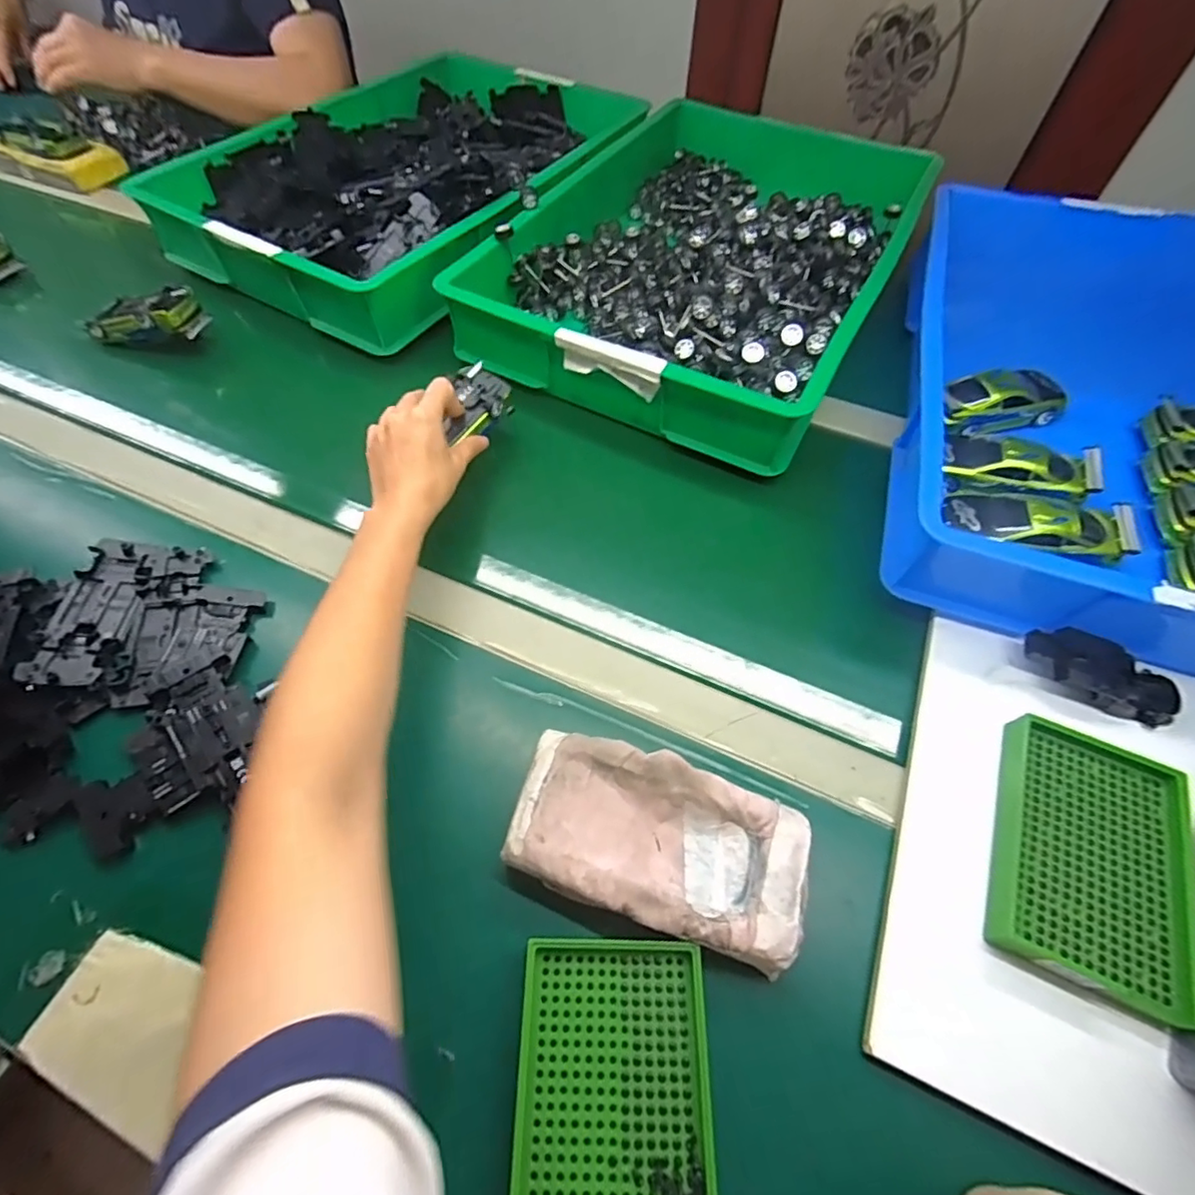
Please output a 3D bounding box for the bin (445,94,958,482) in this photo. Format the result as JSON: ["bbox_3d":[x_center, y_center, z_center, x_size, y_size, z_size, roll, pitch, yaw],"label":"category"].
[{"bbox_3d":[0.137,-0.401,0.631,0.366,0.092,0.560,25,61,13],"label":"bin"}]

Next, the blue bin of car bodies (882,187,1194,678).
[{"bbox_3d":[0.477,-0.186,0.500,0.386,0.094,0.558,16,60,8],"label":"blue bin of car bodies"}]

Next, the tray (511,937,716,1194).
[{"bbox_3d":[0.007,0.245,0.271,0.089,0.024,0.137,1,59,-1],"label":"tray"}]

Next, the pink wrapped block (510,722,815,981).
[{"bbox_3d":[0.035,0.142,0.331,0.162,0.038,0.085,17,60,9],"label":"pink wrapped block"}]

